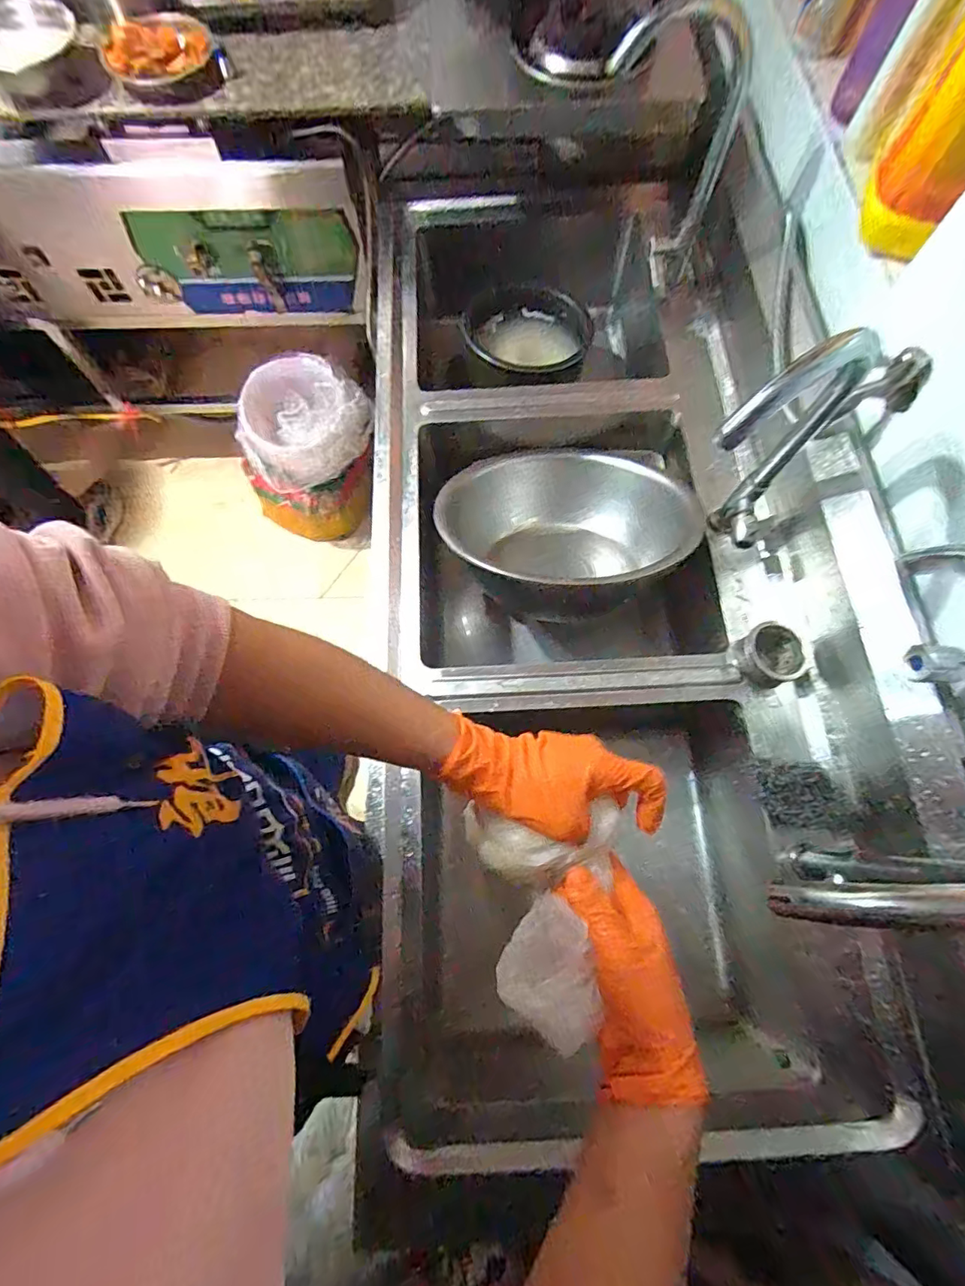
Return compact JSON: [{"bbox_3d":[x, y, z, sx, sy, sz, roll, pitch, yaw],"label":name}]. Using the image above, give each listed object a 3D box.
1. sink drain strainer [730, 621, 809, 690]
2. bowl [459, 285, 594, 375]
[{"bbox_3d":[0.355,0.017,0.656,0.072,0.042,0.075,-27,72,-9],"label":"sink drain strainer"},{"bbox_3d":[0.090,-0.551,0.975,0.211,0.090,0.192,0,70,0],"label":"bowl"}]

